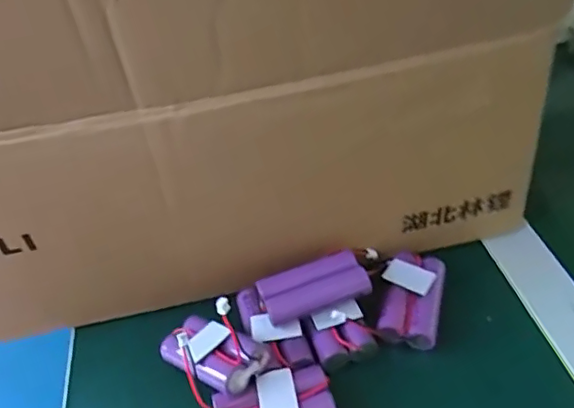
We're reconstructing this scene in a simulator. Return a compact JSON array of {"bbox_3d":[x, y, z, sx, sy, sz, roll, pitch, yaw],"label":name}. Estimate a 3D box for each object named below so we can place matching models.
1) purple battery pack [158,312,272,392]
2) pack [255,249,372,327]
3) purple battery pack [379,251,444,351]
[{"bbox_3d":[-0.047,0.089,0.343,0.068,0.016,0.033,11,42,36],"label":"purple battery pack"},{"bbox_3d":[0.017,0.055,0.363,0.065,0.024,0.031,-14,42,-11],"label":"pack"},{"bbox_3d":[0.082,0.058,0.374,0.037,0.015,0.077,8,42,14],"label":"purple battery pack"}]

